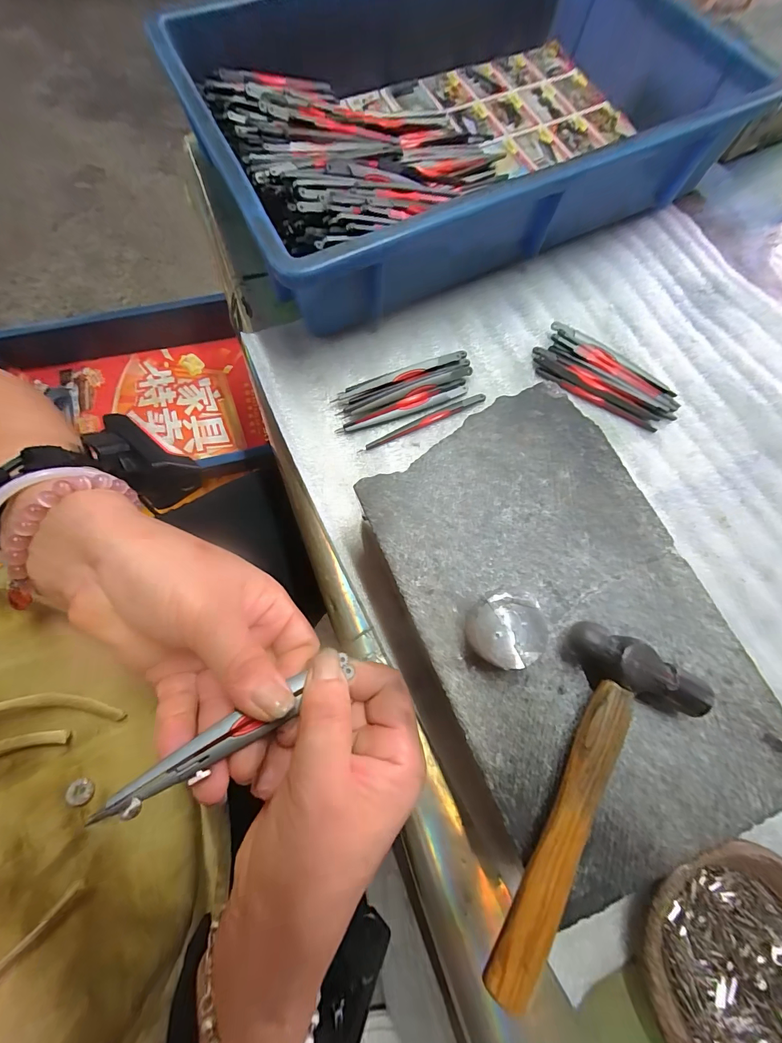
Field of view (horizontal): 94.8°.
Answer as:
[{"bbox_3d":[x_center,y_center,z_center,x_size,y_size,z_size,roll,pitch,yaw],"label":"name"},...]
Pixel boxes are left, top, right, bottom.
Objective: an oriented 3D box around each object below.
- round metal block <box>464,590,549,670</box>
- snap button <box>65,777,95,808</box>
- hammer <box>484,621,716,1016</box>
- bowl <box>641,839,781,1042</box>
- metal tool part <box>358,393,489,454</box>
[{"bbox_3d":[0.055,0.054,0.179,0.036,0.021,0.034,0,75,-1],"label":"round metal block"},{"bbox_3d":[-0.170,0.148,0.196,0.012,0.004,0.013,20,48,-32],"label":"snap button"},{"bbox_3d":[0.095,0.129,0.159,0.062,0.022,0.150,20,75,4],"label":"hammer"},{"bbox_3d":[0.190,0.241,0.194,0.108,0.020,0.110,-25,77,-8],"label":"bowl"},{"bbox_3d":[0.025,-0.077,0.279,0.104,0.005,0.009,-23,76,-7],"label":"metal tool part"}]

